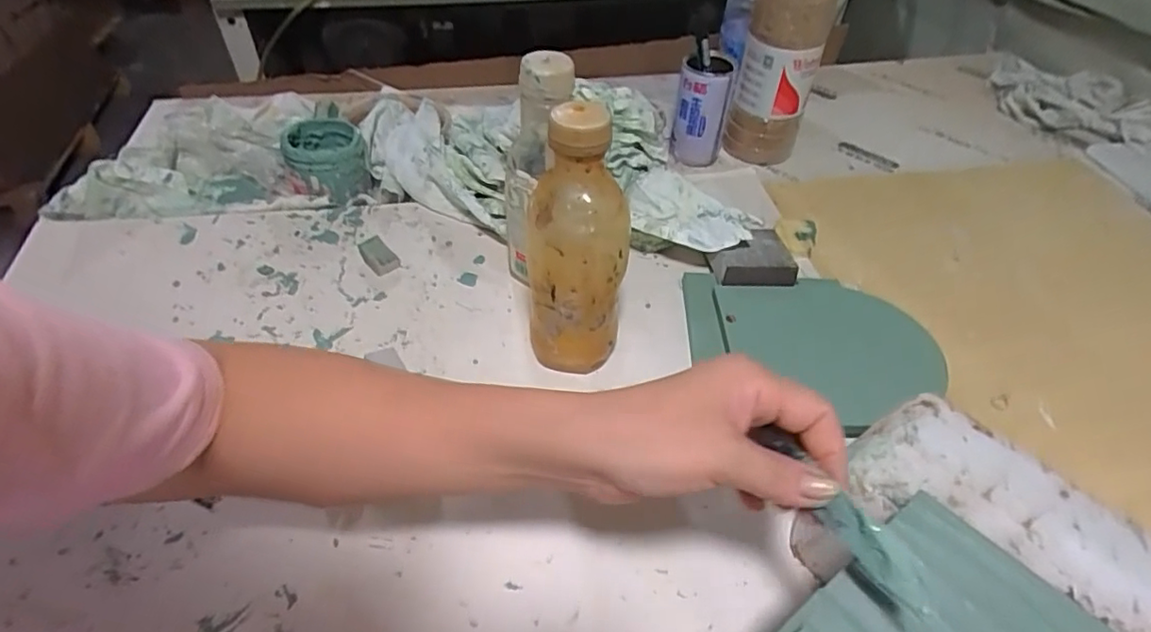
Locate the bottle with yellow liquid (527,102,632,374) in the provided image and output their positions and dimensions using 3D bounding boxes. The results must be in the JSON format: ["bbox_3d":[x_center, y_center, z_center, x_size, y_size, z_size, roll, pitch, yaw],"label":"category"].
[{"bbox_3d":[-0.001,-0.042,0.426,0.073,0.210,0.058,0,45,-2],"label":"bottle with yellow liquid"}]

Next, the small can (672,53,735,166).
[{"bbox_3d":[0.154,-0.252,0.722,0.061,0.124,0.058,11,47,8],"label":"small can"}]

